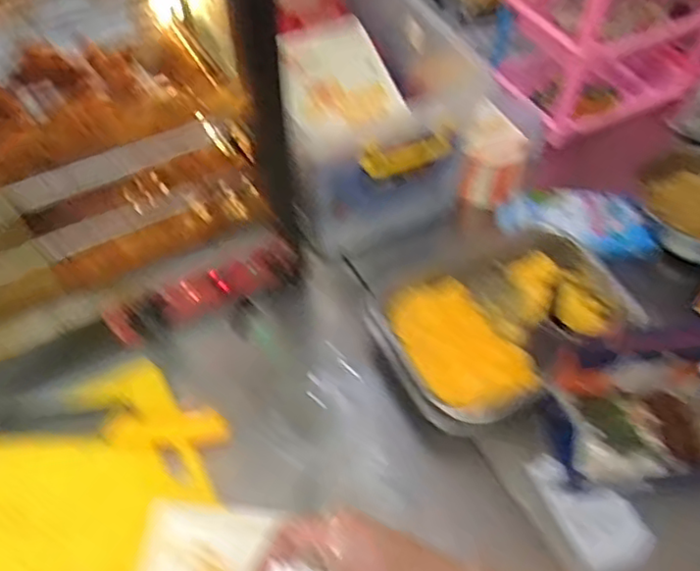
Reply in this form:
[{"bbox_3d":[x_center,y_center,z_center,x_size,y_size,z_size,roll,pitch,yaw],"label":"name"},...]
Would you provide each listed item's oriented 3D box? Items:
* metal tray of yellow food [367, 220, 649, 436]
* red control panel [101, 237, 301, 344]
[{"bbox_3d":[0.184,0.045,0.831,0.313,0.068,0.233,-25,55,-19],"label":"metal tray of yellow food"},{"bbox_3d":[-0.176,0.004,0.809,0.242,0.052,0.034,-25,55,-19],"label":"red control panel"}]

